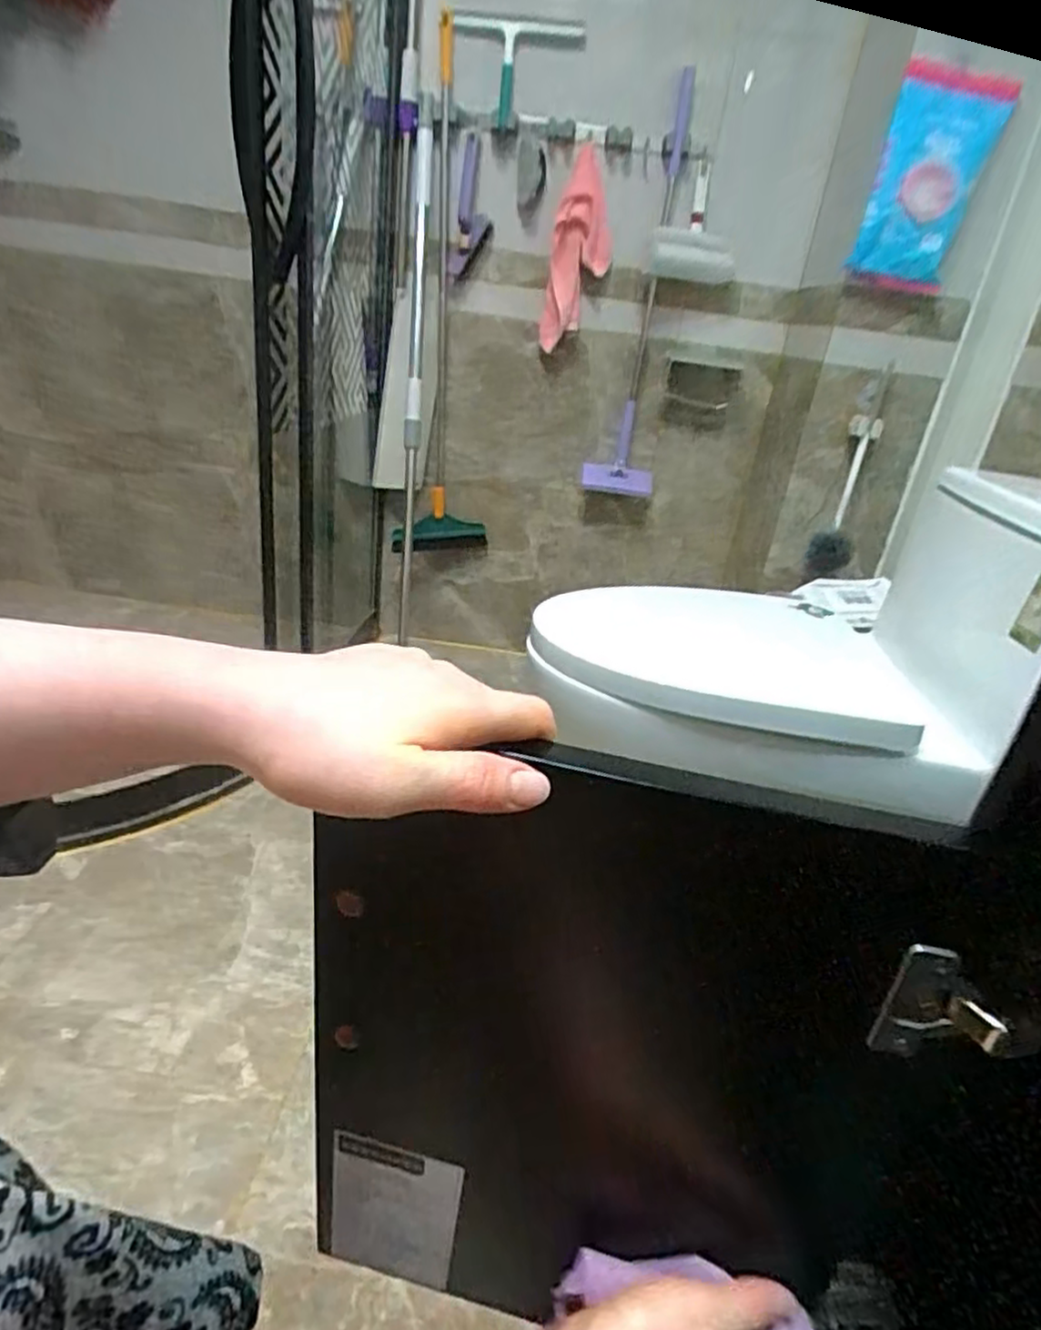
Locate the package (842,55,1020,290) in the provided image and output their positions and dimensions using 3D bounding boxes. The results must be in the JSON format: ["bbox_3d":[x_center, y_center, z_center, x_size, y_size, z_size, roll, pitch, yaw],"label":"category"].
[{"bbox_3d":[0.583,-0.691,1.048,0.185,0.258,0.022,-4,37,-17],"label":"package"}]

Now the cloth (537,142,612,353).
[{"bbox_3d":[0.108,-0.745,1.338,0.114,0.341,0.065,1,54,-12],"label":"cloth"}]

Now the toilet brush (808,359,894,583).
[{"bbox_3d":[0.578,-0.320,1.268,0.076,0.337,0.061,20,29,25],"label":"toilet brush"}]

